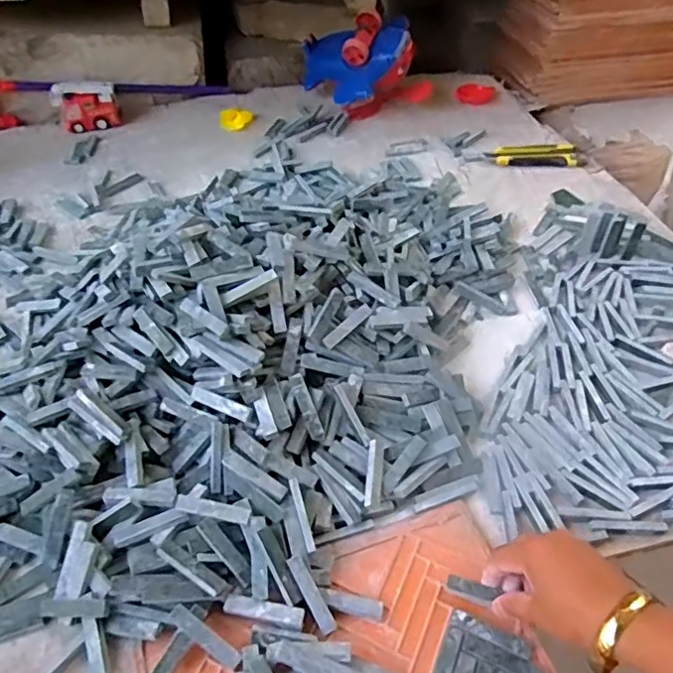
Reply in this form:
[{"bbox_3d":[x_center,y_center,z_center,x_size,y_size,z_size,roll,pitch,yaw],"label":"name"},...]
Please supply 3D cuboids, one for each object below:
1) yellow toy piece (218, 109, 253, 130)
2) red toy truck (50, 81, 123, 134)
[{"bbox_3d":[-0.167,-0.366,1.017,0.054,0.022,0.042,-7,50,-7],"label":"yellow toy piece"},{"bbox_3d":[-0.412,-0.381,1.001,0.103,0.062,0.053,-19,50,-15],"label":"red toy truck"}]

